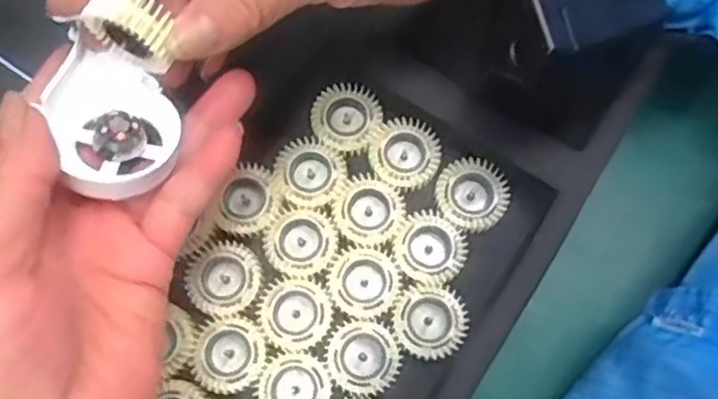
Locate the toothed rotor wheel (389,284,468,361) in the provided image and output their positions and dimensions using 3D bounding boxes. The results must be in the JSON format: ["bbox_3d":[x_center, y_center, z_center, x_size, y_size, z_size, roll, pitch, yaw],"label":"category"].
[{"bbox_3d":[0.030,0.051,0.286,0.031,0.004,0.031,0,74,0],"label":"toothed rotor wheel"}]

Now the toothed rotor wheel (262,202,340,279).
[{"bbox_3d":[-0.025,0.018,0.296,0.031,0.004,0.032,0,74,0],"label":"toothed rotor wheel"}]

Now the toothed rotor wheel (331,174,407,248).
[{"bbox_3d":[0.004,0.004,0.299,0.031,0.004,0.031,0,74,0],"label":"toothed rotor wheel"}]

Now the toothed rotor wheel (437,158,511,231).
[{"bbox_3d":[0.050,-0.003,0.304,0.030,0.006,0.031,0,74,0],"label":"toothed rotor wheel"}]

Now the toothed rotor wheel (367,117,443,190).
[{"bbox_3d":[0.021,-0.021,0.310,0.031,0.008,0.032,0,74,0],"label":"toothed rotor wheel"}]

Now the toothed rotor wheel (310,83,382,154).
[{"bbox_3d":[-0.006,-0.038,0.314,0.030,0.008,0.031,0,74,0],"label":"toothed rotor wheel"}]

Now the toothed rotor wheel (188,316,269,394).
[{"bbox_3d":[-0.053,0.063,0.280,0.030,0.004,0.030,0,74,0],"label":"toothed rotor wheel"}]

